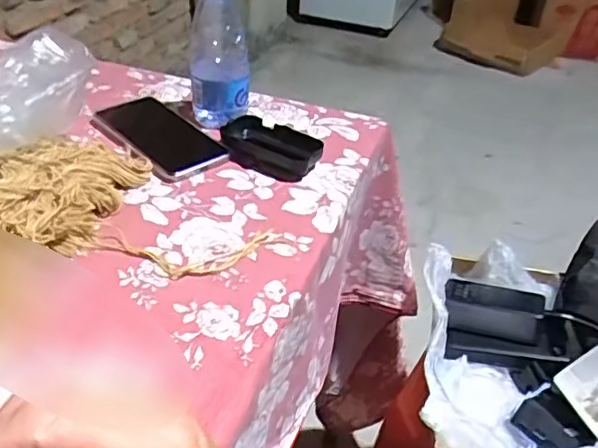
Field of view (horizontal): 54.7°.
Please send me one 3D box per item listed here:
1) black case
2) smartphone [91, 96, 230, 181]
[{"bbox_3d":[-0.033,-0.081,0.615,0.113,0.026,0.062,21,41,21],"label":"black case"},{"bbox_3d":[-0.162,-0.104,0.649,0.080,0.014,0.183,-27,47,-33],"label":"smartphone"}]

